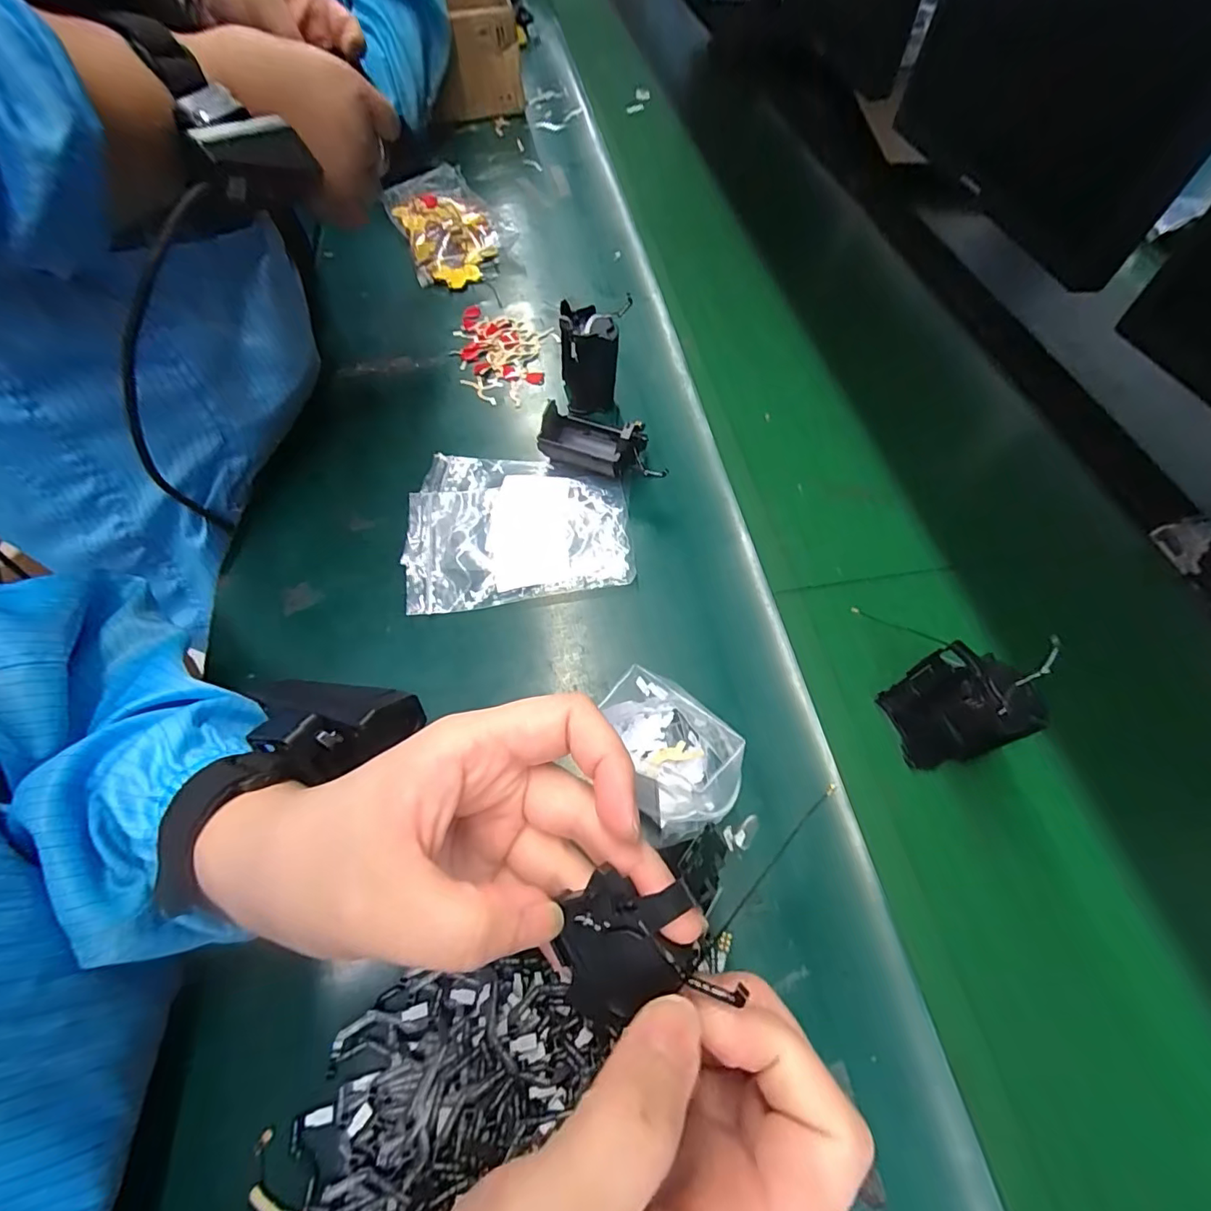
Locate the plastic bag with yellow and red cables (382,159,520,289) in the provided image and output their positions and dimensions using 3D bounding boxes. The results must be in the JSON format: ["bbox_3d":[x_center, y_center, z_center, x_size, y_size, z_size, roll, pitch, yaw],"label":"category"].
[{"bbox_3d":[-0.161,-0.414,0.556,0.120,0.038,0.194,-23,62,-10],"label":"plastic bag with yellow and red cables"}]

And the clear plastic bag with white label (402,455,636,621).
[{"bbox_3d":[-0.062,-0.061,0.366,0.148,0.011,0.130,-9,60,-2],"label":"clear plastic bag with white label"}]

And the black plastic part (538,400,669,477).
[{"bbox_3d":[-0.003,-0.124,0.382,0.097,0.036,0.060,19,63,13],"label":"black plastic part"}]

